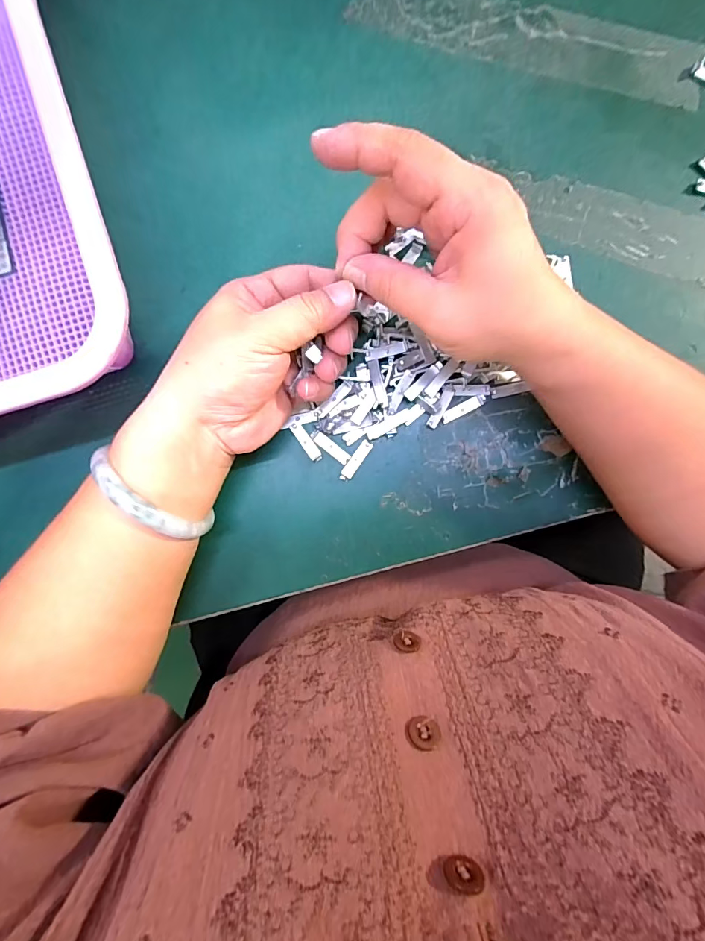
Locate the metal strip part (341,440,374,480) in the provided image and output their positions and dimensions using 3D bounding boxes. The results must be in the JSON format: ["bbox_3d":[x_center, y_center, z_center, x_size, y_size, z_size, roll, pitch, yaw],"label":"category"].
[{"bbox_3d":[0.002,-0.006,0.269,0.008,0.004,0.029,34,89,0],"label":"metal strip part"}]

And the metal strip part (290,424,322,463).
[{"bbox_3d":[-0.029,-0.017,0.268,0.006,0.004,0.028,-37,90,-1],"label":"metal strip part"}]

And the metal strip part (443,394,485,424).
[{"bbox_3d":[0.070,-0.039,0.270,0.030,0.004,0.007,-27,90,-1],"label":"metal strip part"}]

